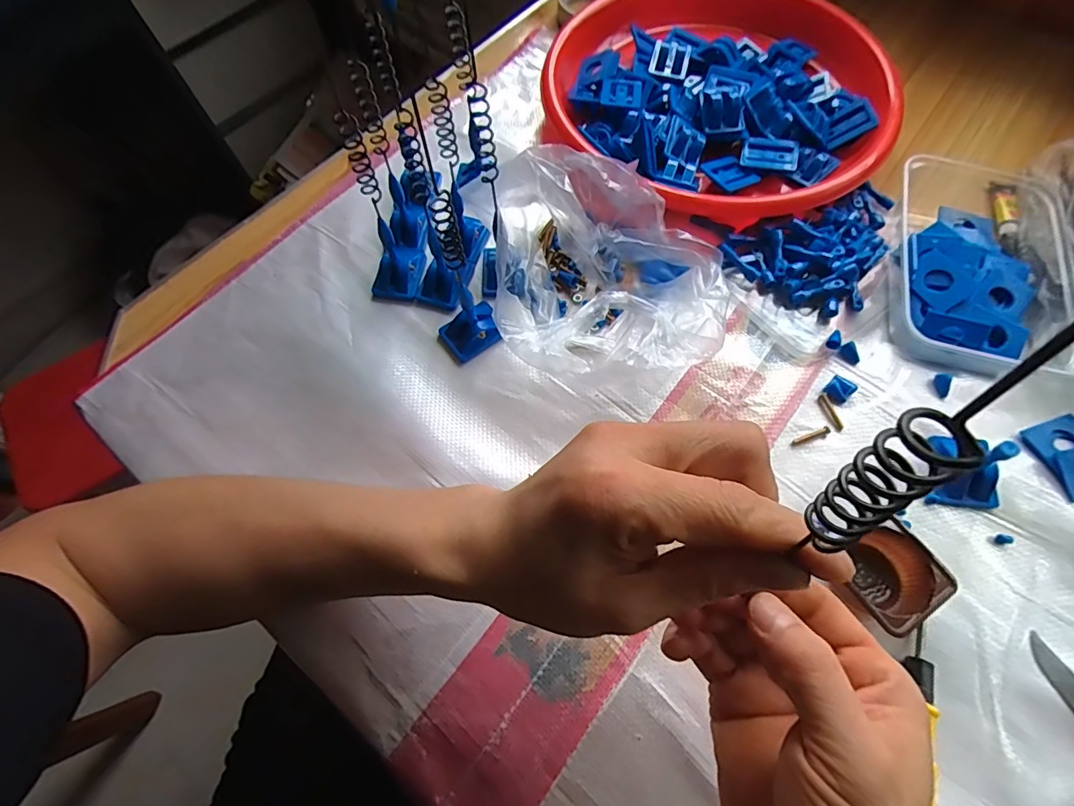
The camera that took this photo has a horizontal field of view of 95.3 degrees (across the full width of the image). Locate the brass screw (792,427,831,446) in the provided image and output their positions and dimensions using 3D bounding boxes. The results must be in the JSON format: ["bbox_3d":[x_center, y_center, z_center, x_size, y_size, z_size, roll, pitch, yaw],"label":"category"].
[{"bbox_3d":[0.184,0.023,0.328,0.028,0.004,0.005,-21,67,-8],"label":"brass screw"}]

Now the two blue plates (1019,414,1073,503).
[{"bbox_3d":[0.341,0.034,0.310,0.043,0.006,0.051,-15,66,-5],"label":"two blue plates"}]

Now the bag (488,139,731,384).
[{"bbox_3d":[0.048,-0.097,0.352,0.151,0.062,0.173,-2,66,1],"label":"bag"}]

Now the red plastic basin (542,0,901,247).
[{"bbox_3d":[0.156,-0.269,0.429,0.274,0.053,0.274,-1,66,1],"label":"red plastic basin"}]

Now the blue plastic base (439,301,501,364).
[{"bbox_3d":[-0.049,-0.054,0.359,0.042,0.021,0.032,-33,69,-13],"label":"blue plastic base"}]

